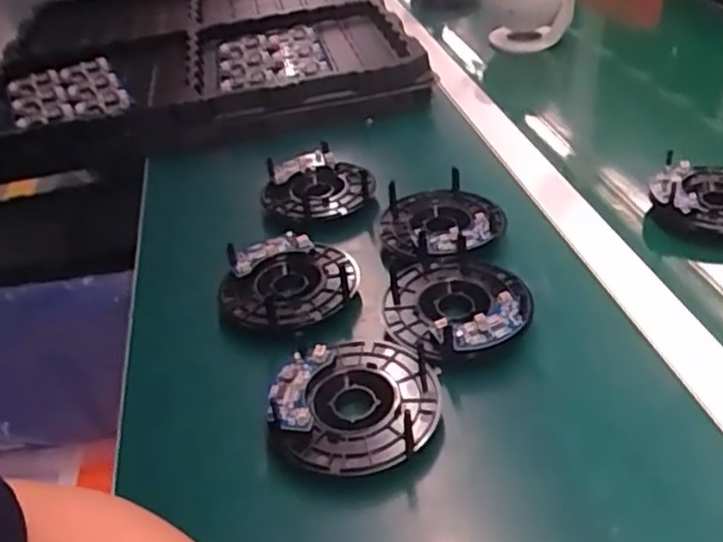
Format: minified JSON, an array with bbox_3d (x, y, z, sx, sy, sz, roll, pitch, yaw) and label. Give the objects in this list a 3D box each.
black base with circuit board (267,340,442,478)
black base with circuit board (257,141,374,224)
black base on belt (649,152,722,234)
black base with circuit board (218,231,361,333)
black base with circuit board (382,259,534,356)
[{"bbox_3d":[-0.004,0.079,0.410,0.097,0.028,0.099,-4,36,5],"label":"black base with circuit board"},{"bbox_3d":[-0.043,-0.076,0.609,0.092,0.030,0.090,-5,36,4],"label":"black base with circuit board"},{"bbox_3d":[0.287,-0.058,0.556,0.094,0.043,0.083,8,39,20],"label":"black base on belt"},{"bbox_3d":[-0.053,0.008,0.497,0.098,0.023,0.086,-4,36,5],"label":"black base with circuit board"},{"bbox_3d":[0.065,0.025,0.469,0.096,0.031,0.092,-1,36,10],"label":"black base with circuit board"}]

